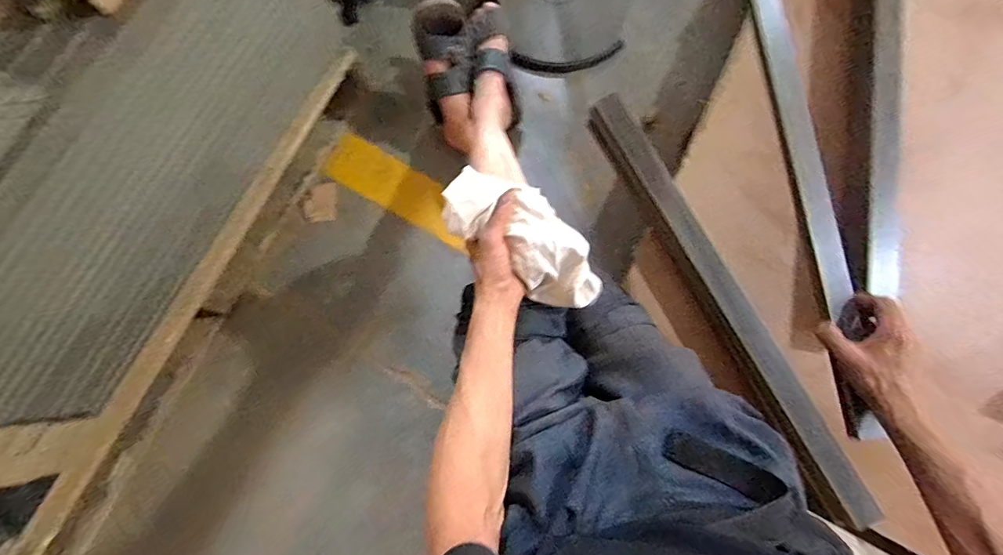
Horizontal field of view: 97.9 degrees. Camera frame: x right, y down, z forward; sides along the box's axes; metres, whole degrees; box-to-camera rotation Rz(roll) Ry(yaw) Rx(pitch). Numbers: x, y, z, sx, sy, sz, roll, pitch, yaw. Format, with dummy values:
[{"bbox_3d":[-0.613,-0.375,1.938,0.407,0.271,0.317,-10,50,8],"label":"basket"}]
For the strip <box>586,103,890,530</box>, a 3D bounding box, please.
[{"bbox_3d":[0.352,0.020,0.714,0.062,0.049,0.758,-26,79,-5],"label":"strip"}]

